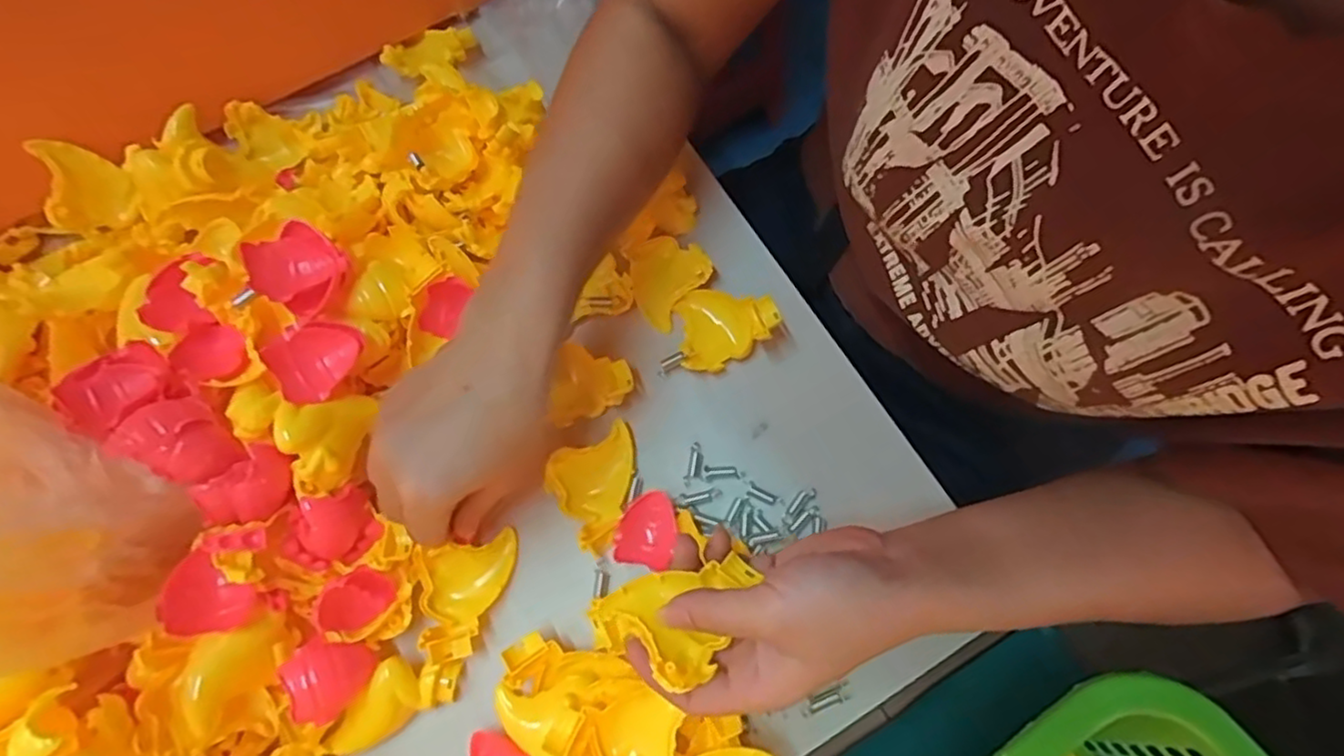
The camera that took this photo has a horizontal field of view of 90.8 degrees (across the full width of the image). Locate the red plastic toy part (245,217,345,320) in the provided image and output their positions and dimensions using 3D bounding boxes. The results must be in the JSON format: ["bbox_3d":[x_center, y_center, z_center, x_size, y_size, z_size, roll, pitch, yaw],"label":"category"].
[{"bbox_3d":[-0.208,-0.060,0.375,0.044,0.037,0.042,0,73,2],"label":"red plastic toy part"}]

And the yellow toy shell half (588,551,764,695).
[{"bbox_3d":[0.003,0.115,0.311,0.079,0.023,0.048,-14,73,-2],"label":"yellow toy shell half"}]

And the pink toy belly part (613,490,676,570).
[{"bbox_3d":[-0.015,0.089,0.395,0.034,0.008,0.043,10,74,5],"label":"pink toy belly part"}]

